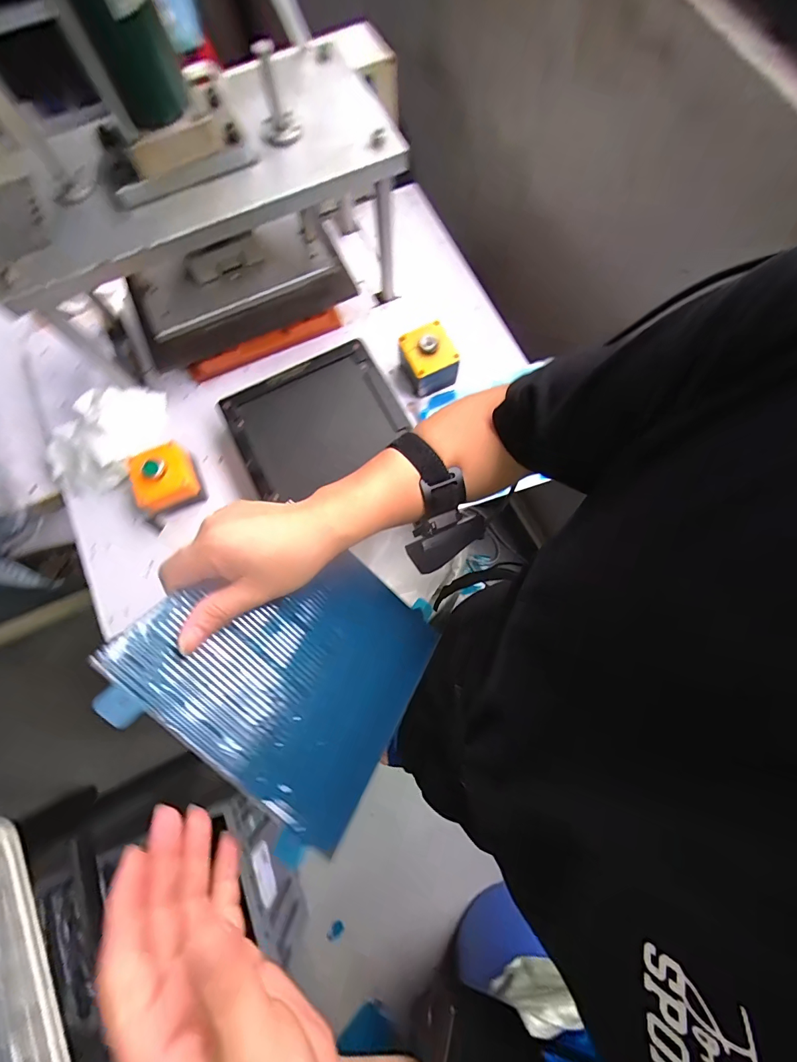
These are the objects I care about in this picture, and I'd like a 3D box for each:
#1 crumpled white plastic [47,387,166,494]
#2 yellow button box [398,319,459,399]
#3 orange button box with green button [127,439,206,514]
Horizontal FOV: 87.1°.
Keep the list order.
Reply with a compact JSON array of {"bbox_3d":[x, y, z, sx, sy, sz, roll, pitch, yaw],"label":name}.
[{"bbox_3d":[-0.448,-0.144,0.634,0.177,0.055,0.156,-15,76,-4],"label":"crumpled white plastic"},{"bbox_3d":[0.043,-0.262,0.643,0.075,0.065,0.083,-22,77,-6],"label":"yellow button box"},{"bbox_3d":[-0.331,-0.076,0.599,0.081,0.067,0.083,-30,78,-8],"label":"orange button box with green button"}]

